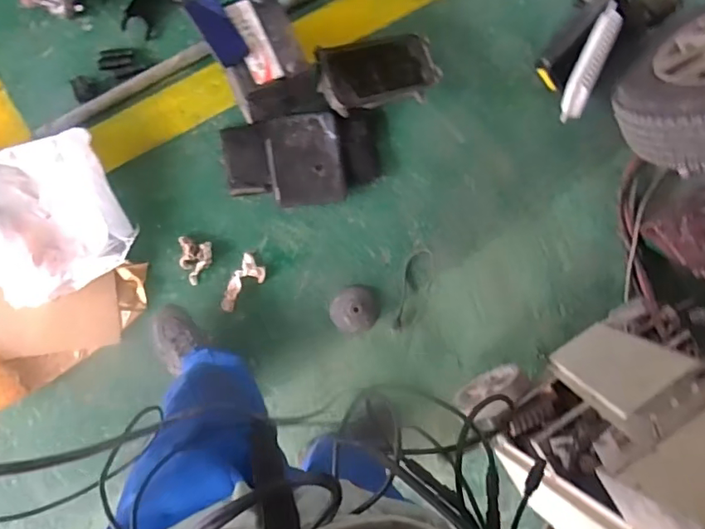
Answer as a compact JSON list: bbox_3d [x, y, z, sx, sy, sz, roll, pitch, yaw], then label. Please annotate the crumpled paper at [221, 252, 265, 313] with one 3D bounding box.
[{"bbox_3d":[-0.263,0.051,1.271,0.069,0.010,0.145,26,82,-4],"label":"crumpled paper"}]

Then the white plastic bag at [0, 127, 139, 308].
[{"bbox_3d":[-0.714,-0.102,1.209,0.330,0.060,0.348,-22,89,-10],"label":"white plastic bag"}]

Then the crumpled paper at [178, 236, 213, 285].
[{"bbox_3d":[-0.384,-0.009,1.283,0.074,0.023,0.111,-1,85,-8],"label":"crumpled paper"}]

